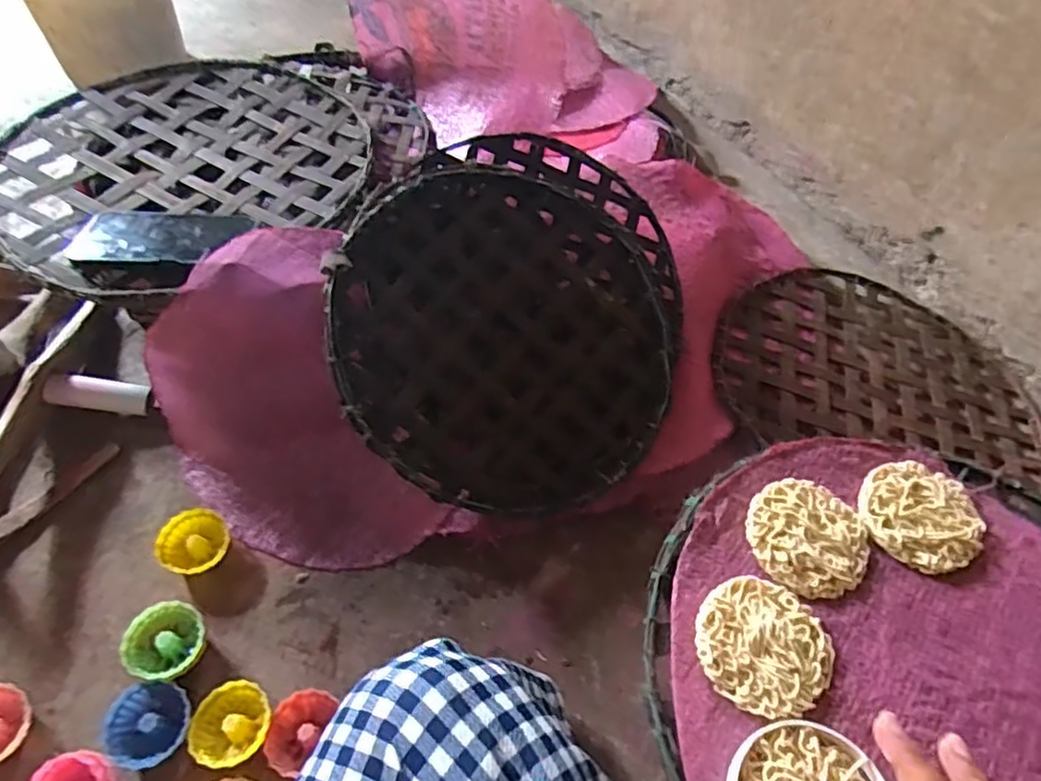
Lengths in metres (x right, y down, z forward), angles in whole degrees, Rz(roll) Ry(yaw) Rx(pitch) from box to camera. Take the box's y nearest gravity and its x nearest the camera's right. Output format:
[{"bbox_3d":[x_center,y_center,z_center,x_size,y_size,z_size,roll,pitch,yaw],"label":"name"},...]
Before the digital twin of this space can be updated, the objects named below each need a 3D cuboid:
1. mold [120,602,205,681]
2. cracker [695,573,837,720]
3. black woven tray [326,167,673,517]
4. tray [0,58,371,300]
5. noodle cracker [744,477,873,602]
[{"bbox_3d":[-0.304,0.218,0.559,0.060,0.037,0.063,3,53,-4],"label":"mold"},{"bbox_3d":[0.148,0.154,0.393,0.079,0.008,0.077,3,53,-4],"label":"cracker"},{"bbox_3d":[-0.011,-0.056,0.648,0.335,0.025,0.339,-3,78,-19],"label":"black woven tray"},{"bbox_3d":[-0.376,-0.263,0.729,0.383,0.028,0.386,-29,61,-25],"label":"tray"},{"bbox_3d":[0.195,0.097,0.438,0.078,0.009,0.078,3,53,-4],"label":"noodle cracker"}]

